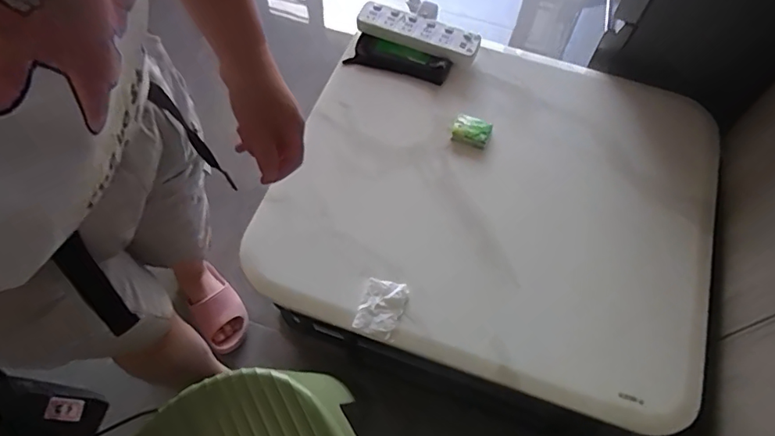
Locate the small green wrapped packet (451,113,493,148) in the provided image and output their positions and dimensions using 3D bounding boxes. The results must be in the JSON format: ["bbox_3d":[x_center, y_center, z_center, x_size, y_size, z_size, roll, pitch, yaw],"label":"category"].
[{"bbox_3d":[0.163,-0.169,1.001,0.075,0.024,0.059,23,65,13],"label":"small green wrapped packet"}]

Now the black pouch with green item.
[{"bbox_3d":[0.028,-0.335,1.088,0.209,0.023,0.074,15,64,9],"label":"black pouch with green item"}]

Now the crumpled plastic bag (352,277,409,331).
[{"bbox_3d":[-0.009,0.148,0.843,0.072,0.030,0.086,14,64,9],"label":"crumpled plastic bag"}]

